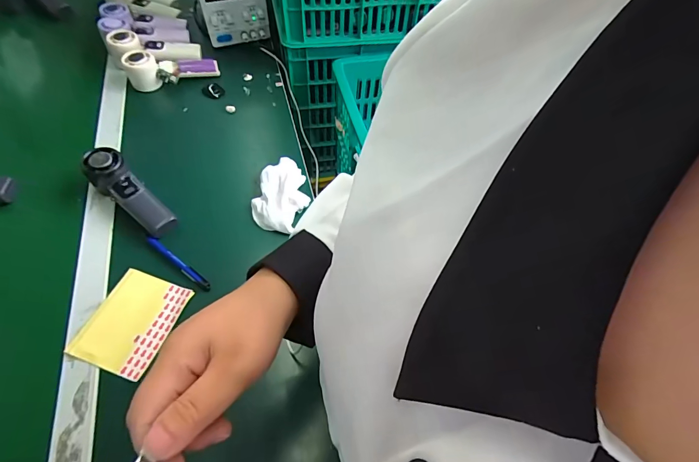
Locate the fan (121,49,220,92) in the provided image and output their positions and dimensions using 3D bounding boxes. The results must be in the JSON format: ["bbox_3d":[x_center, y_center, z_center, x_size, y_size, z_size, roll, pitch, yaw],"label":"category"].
[{"bbox_3d":[-0.341,-0.317,0.704,0.164,0.050,0.059,-19,60,-16],"label":"fan"}]

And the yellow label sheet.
[{"bbox_3d":[-0.274,0.112,0.462,0.100,0.005,0.121,18,57,8],"label":"yellow label sheet"}]

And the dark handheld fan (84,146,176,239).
[{"bbox_3d":[-0.324,-0.053,0.545,0.164,0.052,0.053,42,63,5],"label":"dark handheld fan"}]

